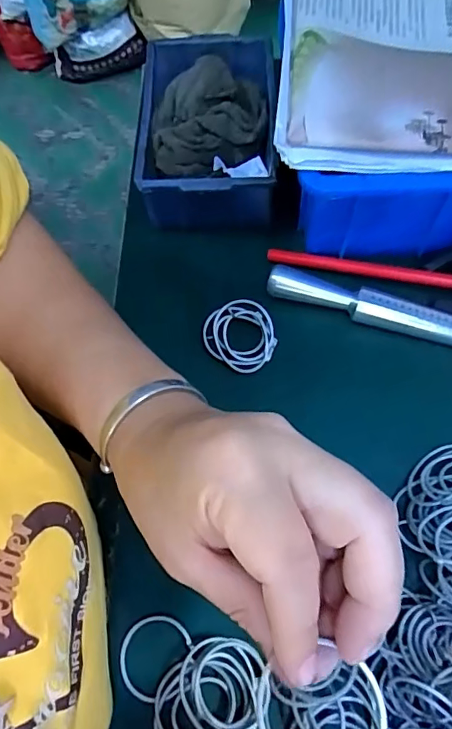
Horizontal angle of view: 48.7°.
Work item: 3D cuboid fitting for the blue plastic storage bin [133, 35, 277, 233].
[{"bbox_3d":[-0.014,-0.174,0.371,0.095,0.055,0.147,0,67,2],"label":"blue plastic storage bin"}]

